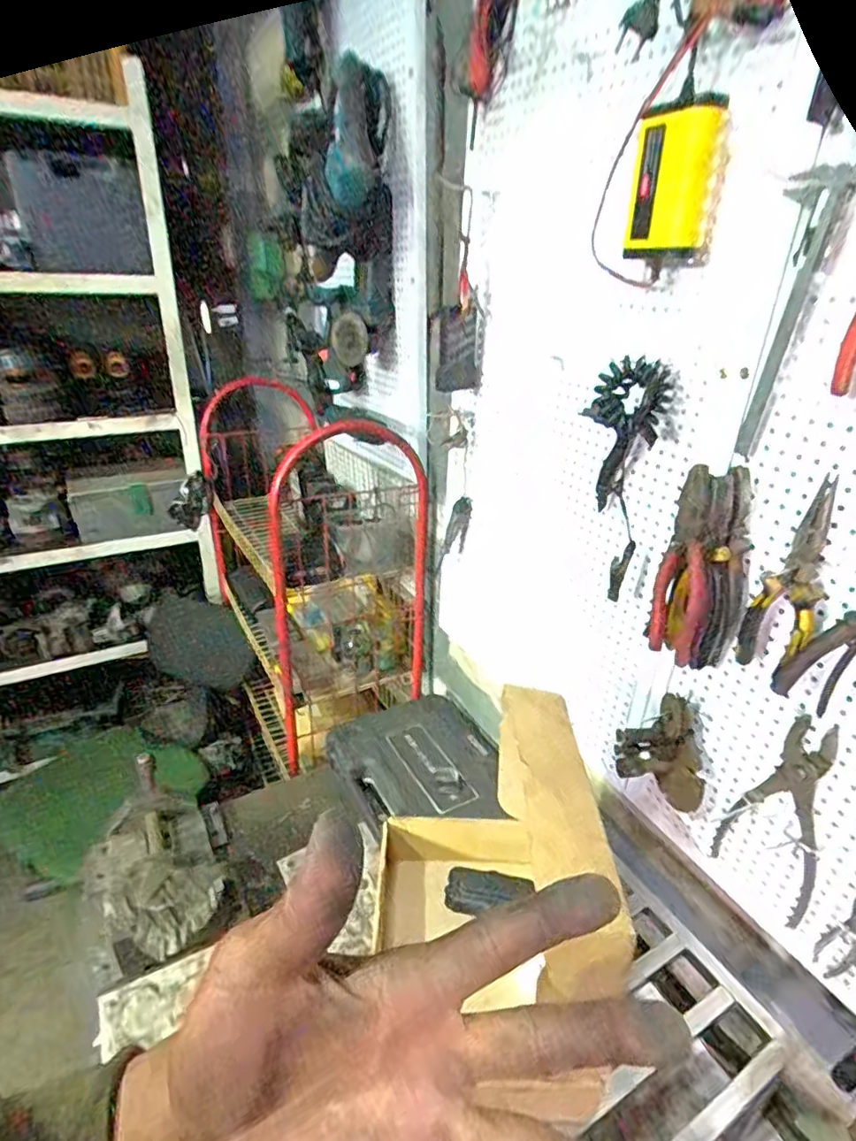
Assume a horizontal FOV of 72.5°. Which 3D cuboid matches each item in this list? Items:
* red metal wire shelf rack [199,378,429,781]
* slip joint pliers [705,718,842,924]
[{"bbox_3d":[-0.306,-0.078,1.429,0.325,0.598,0.737,-13,31,-27],"label":"red metal wire shelf rack"},{"bbox_3d":[0.362,0.247,0.598,0.010,0.231,0.105,-13,31,-26],"label":"slip joint pliers"}]

